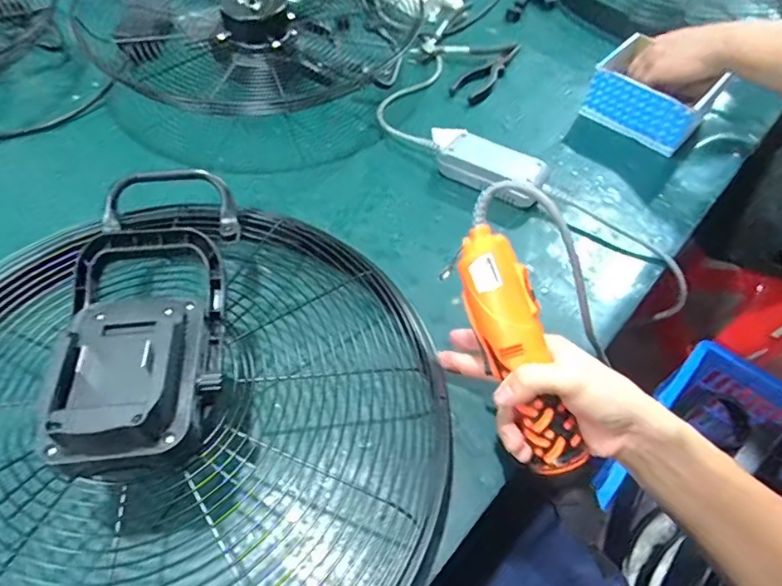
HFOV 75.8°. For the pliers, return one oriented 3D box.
[{"bbox_3d":[0.144,-0.323,0.731,0.049,0.018,0.151,31,59,17],"label":"pliers"}]

